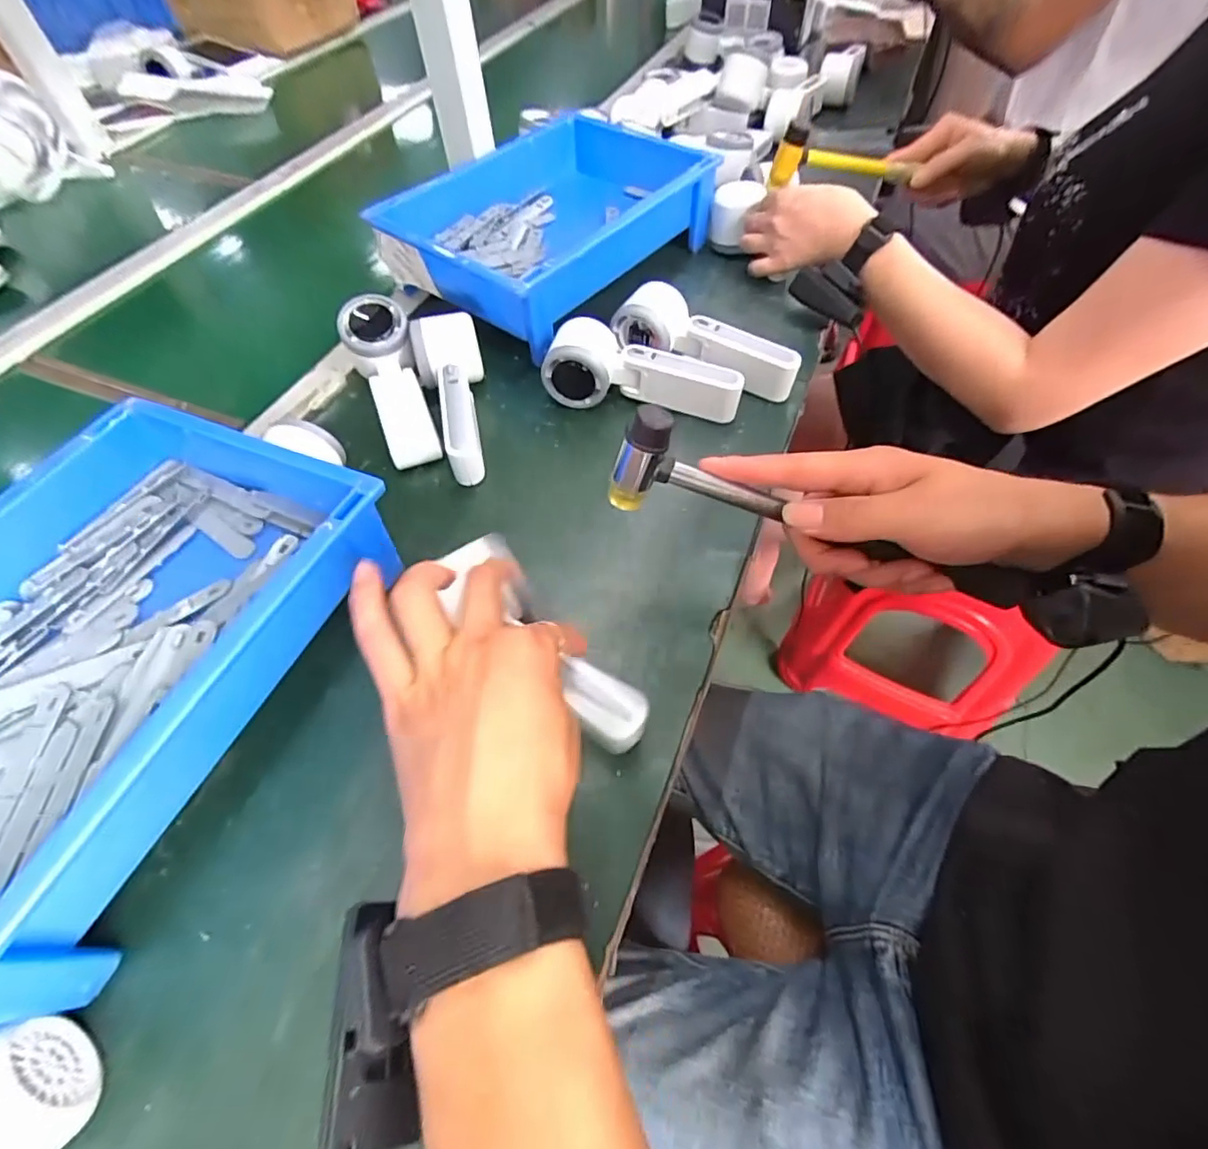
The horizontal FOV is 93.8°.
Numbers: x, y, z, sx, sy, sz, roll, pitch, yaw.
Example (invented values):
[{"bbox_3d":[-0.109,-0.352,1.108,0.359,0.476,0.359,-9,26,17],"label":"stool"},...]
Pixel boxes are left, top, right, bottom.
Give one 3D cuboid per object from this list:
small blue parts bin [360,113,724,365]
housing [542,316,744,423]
[{"bbox_3d":[-0.050,-0.365,0.590,0.221,0.088,0.306,33,64,22],"label":"small blue parts bin"},{"bbox_3d":[0.034,-0.172,0.482,0.162,0.059,0.048,9,58,9],"label":"housing"}]

